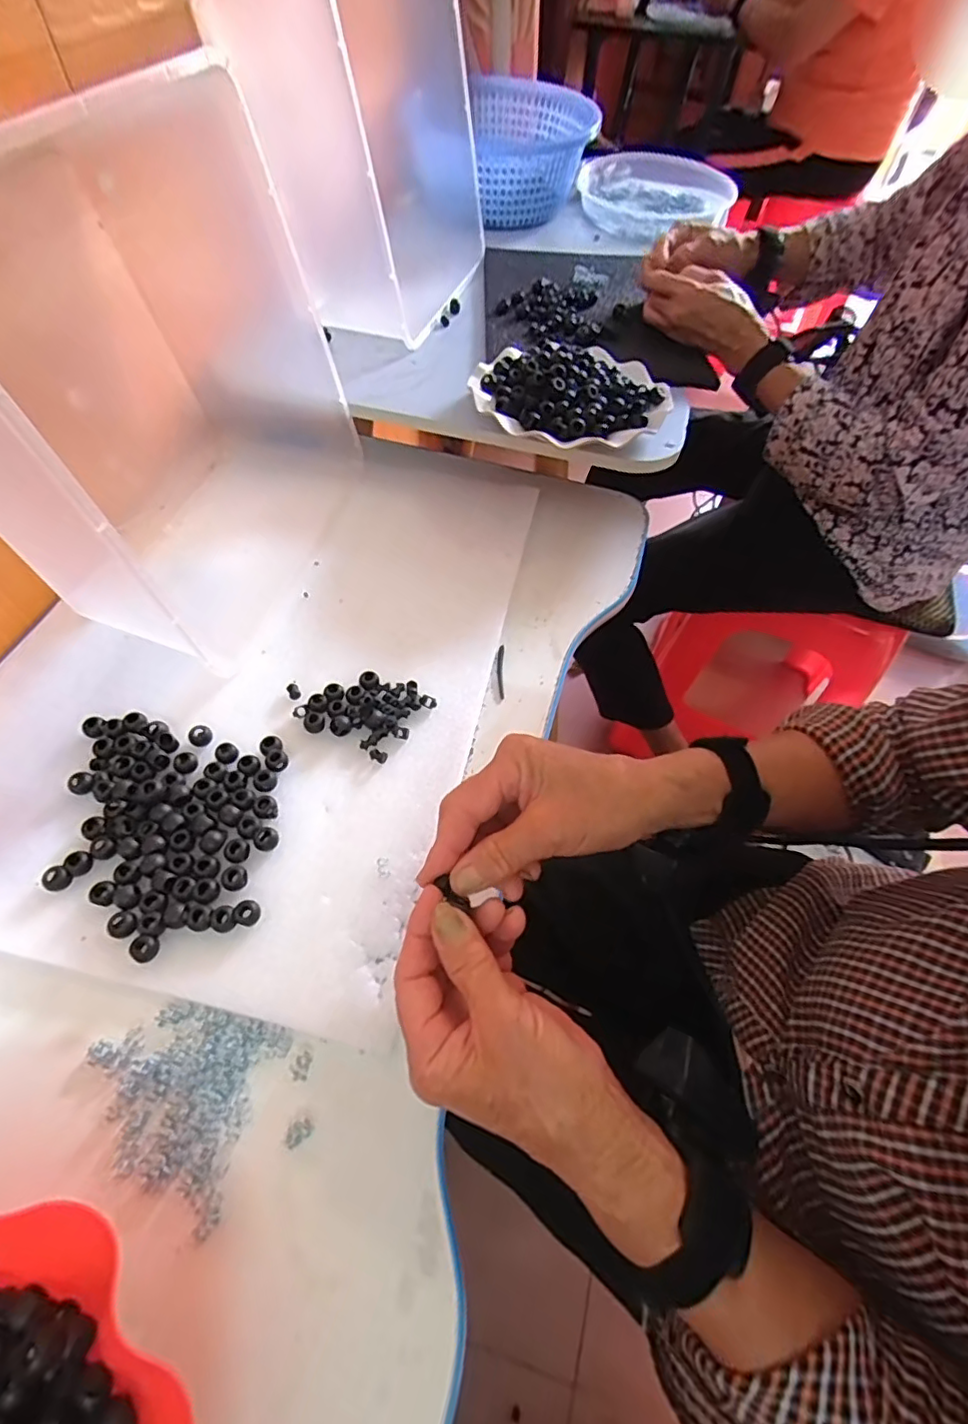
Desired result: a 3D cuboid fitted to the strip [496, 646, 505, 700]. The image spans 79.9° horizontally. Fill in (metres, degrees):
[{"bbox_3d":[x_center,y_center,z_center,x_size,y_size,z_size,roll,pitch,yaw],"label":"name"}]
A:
[{"bbox_3d":[0.014,-0.034,0.483,0.006,0.004,0.054,4,56,-3],"label":"strip"}]

